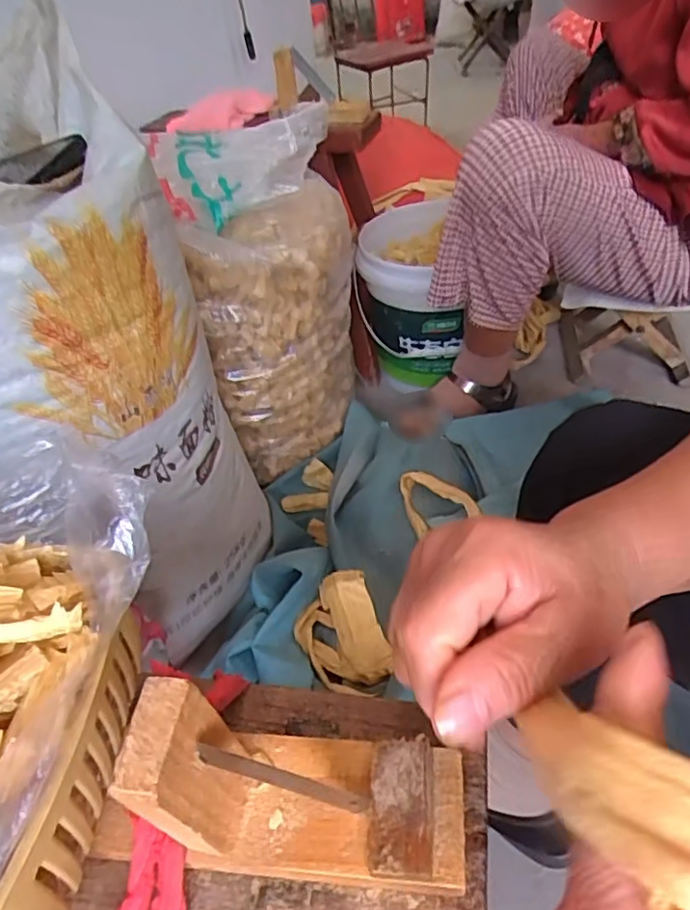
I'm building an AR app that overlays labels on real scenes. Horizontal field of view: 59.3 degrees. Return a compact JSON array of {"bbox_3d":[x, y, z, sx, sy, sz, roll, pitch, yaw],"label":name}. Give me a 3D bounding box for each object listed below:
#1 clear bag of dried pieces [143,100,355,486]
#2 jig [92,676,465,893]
[{"bbox_3d":[-0.096,-0.226,0.875,0.231,0.402,0.245,-16,44,-10],"label":"clear bag of dried pieces"},{"bbox_3d":[-0.014,0.138,0.257,0.130,0.104,0.071,2,44,10],"label":"jig"}]

